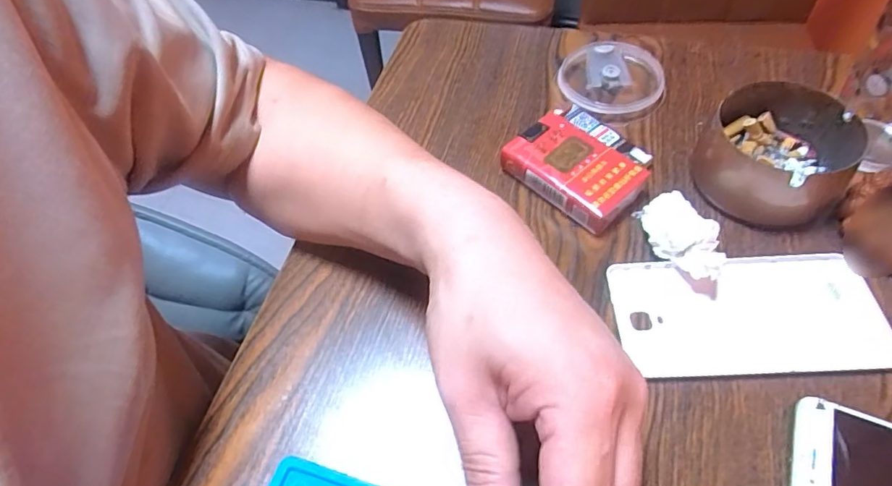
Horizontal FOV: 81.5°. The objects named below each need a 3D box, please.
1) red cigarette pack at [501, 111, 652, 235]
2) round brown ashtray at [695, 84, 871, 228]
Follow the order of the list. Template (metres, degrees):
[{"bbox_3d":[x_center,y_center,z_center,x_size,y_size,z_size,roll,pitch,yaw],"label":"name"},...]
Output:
[{"bbox_3d":[0.086,-0.049,0.355,0.084,0.026,0.052,38,66,27],"label":"red cigarette pack"},{"bbox_3d":[0.212,-0.058,0.334,0.083,0.045,0.084,-3,55,4],"label":"round brown ashtray"}]

